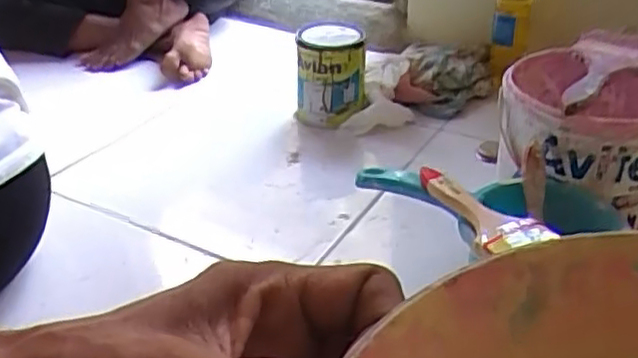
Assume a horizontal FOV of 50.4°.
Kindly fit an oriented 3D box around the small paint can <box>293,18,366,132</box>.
[{"bbox_3d":[0.016,-0.152,0.970,0.098,0.138,0.101,-2,32,1],"label":"small paint can"}]

